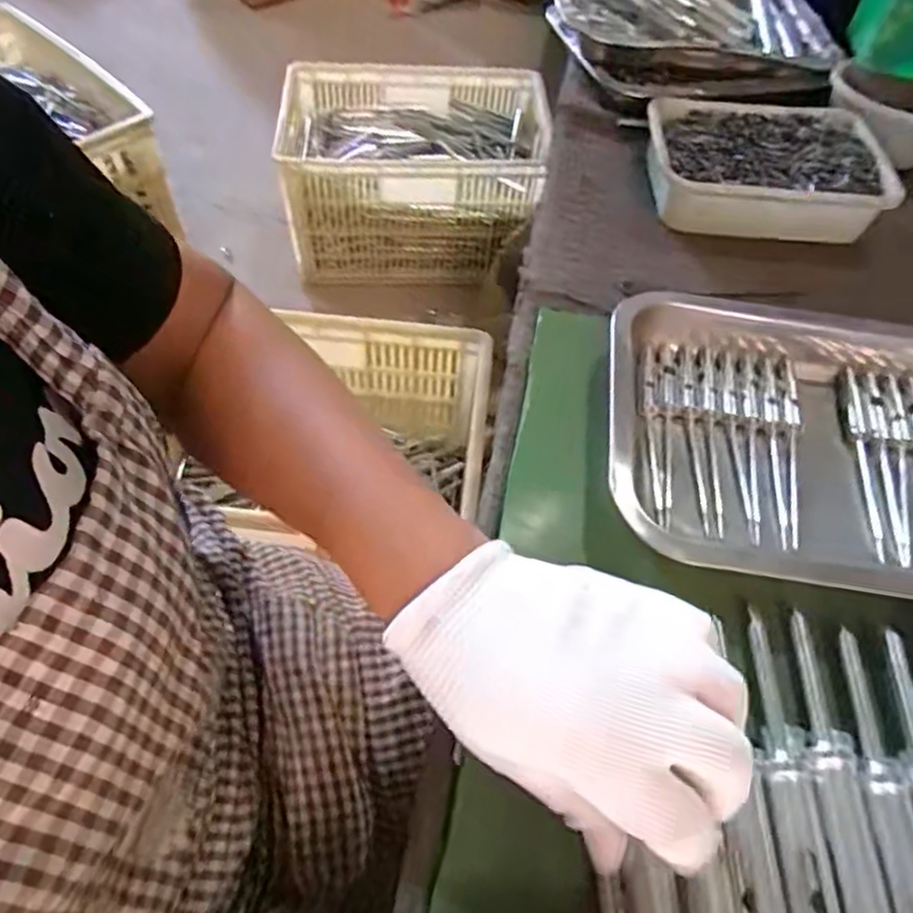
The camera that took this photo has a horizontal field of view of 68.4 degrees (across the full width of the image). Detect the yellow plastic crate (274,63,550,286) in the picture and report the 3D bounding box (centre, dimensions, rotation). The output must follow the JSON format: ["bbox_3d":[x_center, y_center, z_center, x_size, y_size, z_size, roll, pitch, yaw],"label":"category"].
[{"bbox_3d":[-0.073,-0.526,1.262,0.444,0.257,0.299,1,56,-1],"label":"yellow plastic crate"}]

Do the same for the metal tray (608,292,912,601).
[{"bbox_3d":[0.221,-0.009,0.372,0.263,0.033,0.194,6,56,2],"label":"metal tray"}]

